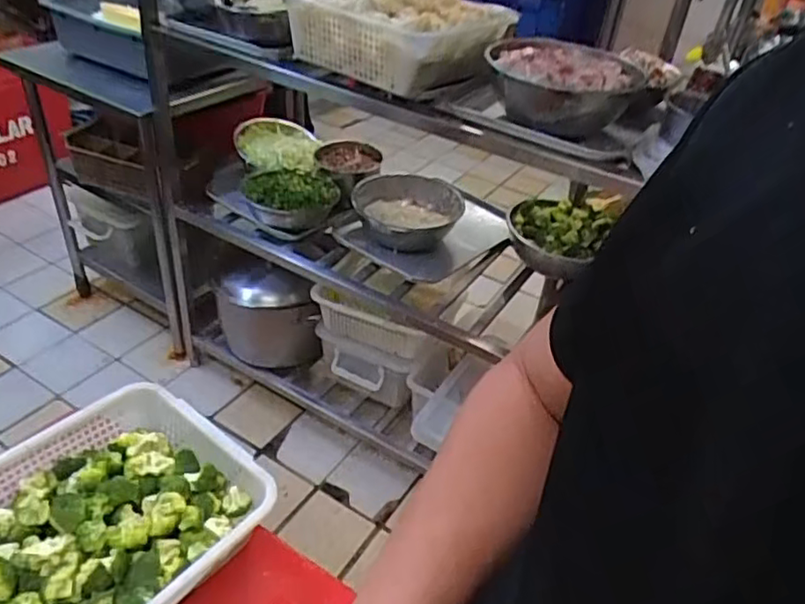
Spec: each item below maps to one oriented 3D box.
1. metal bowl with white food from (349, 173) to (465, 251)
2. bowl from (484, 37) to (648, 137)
[{"bbox_3d":[0.001,-0.217,1.535,0.250,0.095,0.206,-16,42,-28],"label":"metal bowl with white food"},{"bbox_3d":[0.264,-0.357,1.080,0.242,0.105,0.229,5,36,-4],"label":"bowl"}]

